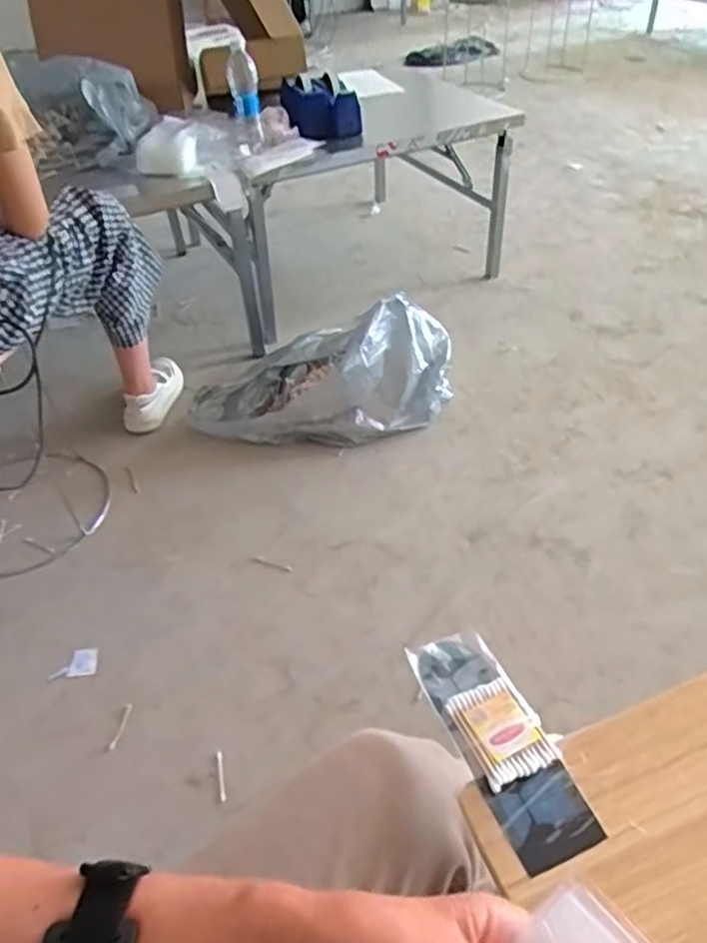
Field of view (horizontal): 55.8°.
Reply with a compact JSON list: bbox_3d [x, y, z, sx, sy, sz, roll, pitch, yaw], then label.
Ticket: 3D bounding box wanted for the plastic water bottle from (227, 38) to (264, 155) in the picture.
[{"bbox_3d":[-0.249,-0.858,1.538,0.062,0.213,0.082,-8,44,-3],"label":"plastic water bottle"}]

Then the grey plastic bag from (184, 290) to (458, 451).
[{"bbox_3d":[-0.077,-0.232,1.541,0.591,0.230,0.277,1,44,6],"label":"grey plastic bag"}]

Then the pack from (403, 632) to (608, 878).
[{"bbox_3d":[0.105,0.194,0.493,0.063,0.016,0.179,-19,46,-14],"label":"pack"}]

